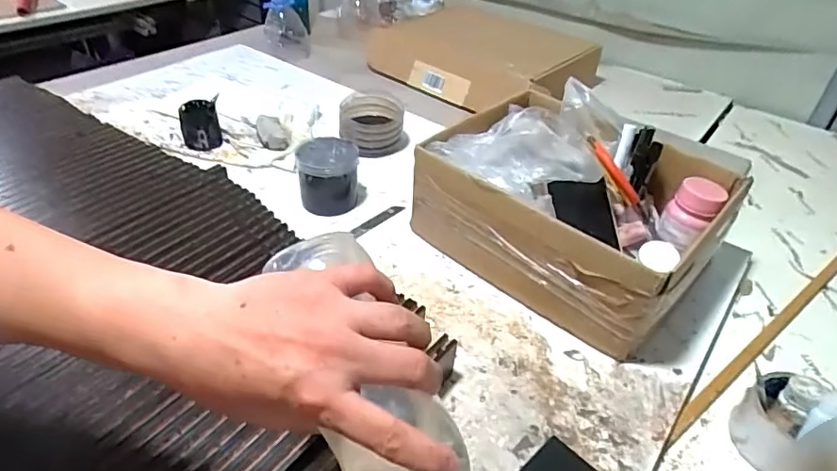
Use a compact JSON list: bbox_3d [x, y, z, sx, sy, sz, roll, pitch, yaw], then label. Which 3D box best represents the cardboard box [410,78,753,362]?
[{"bbox_3d":[0.196,-0.055,0.651,0.311,0.157,0.296,32,46,29],"label":"cardboard box"}]

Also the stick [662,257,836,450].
[{"bbox_3d":[0.452,0.088,0.636,0.571,0.014,0.015,-24,47,-31],"label":"stick"}]

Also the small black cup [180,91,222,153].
[{"bbox_3d":[-0.344,-0.178,0.834,0.057,0.066,0.065,-11,42,-20],"label":"small black cup"}]

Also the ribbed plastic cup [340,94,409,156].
[{"bbox_3d":[-0.073,-0.182,0.866,0.110,0.061,0.102,2,39,-4],"label":"ribbed plastic cup"}]

